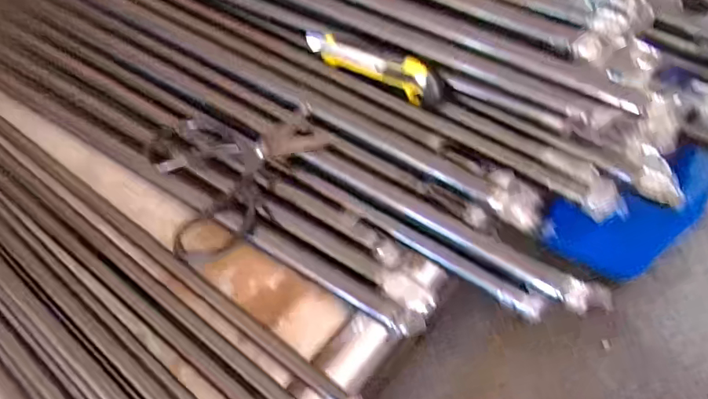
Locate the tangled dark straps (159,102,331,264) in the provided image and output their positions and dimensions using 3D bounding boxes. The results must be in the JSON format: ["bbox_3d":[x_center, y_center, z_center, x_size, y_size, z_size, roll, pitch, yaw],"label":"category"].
[{"bbox_3d":[-0.104,-0.030,0.517,0.161,0.022,0.146,-19,66,-2],"label":"tangled dark straps"}]

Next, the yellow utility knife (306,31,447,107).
[{"bbox_3d":[0.019,-0.140,0.559,0.160,0.036,0.027,26,61,16],"label":"yellow utility knife"}]

